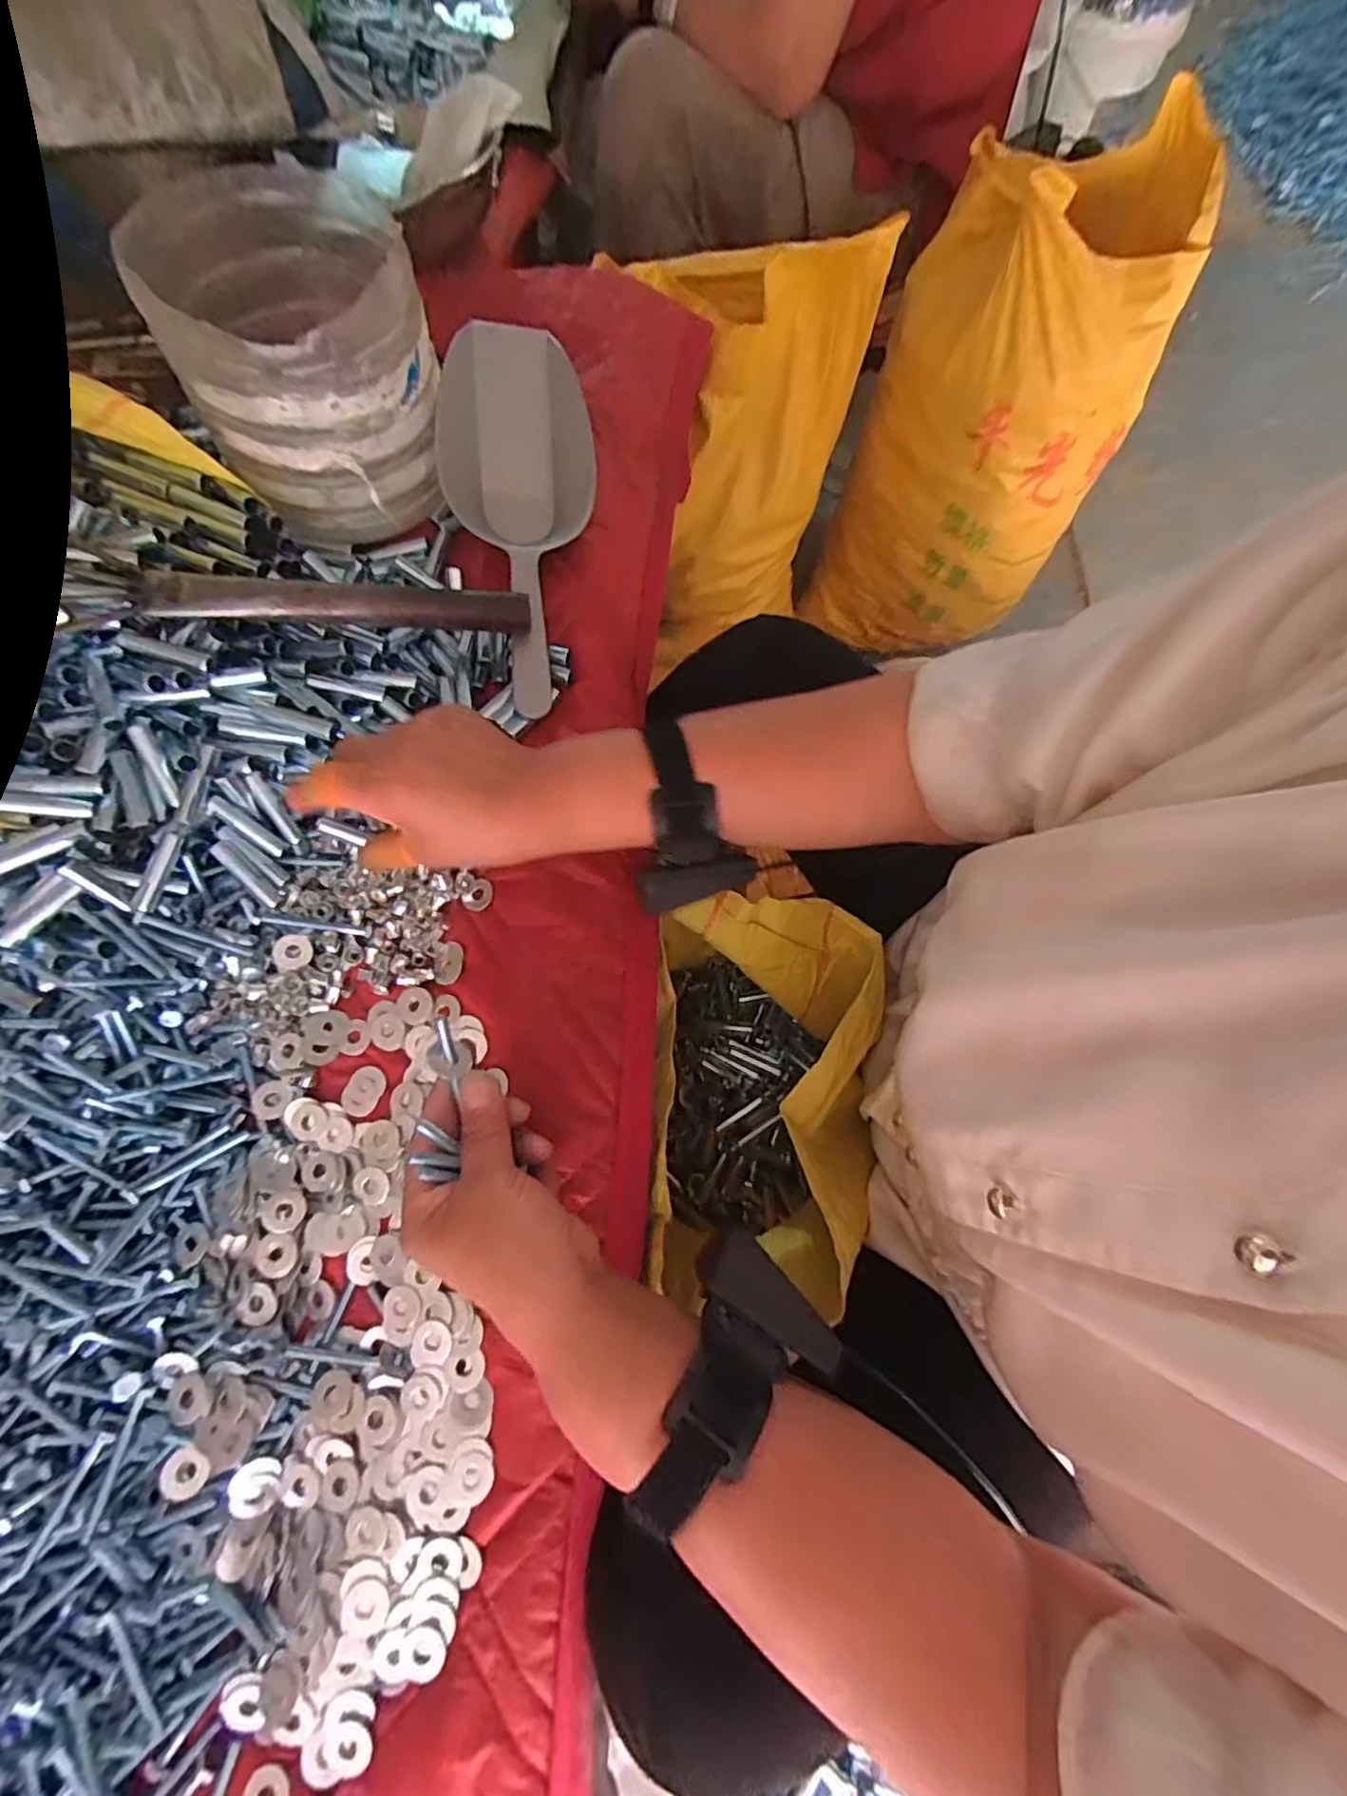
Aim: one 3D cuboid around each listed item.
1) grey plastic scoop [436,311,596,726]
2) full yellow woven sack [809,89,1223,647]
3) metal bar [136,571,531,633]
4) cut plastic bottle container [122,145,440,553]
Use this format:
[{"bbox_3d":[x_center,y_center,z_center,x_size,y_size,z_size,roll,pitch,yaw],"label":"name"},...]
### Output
[{"bbox_3d":[-0.107,-0.275,0.456,0.102,0.037,0.284,-4,86,0],"label":"grey plastic scoop"},{"bbox_3d":[0.364,-0.565,0.795,0.293,0.449,0.255,11,72,4],"label":"full yellow woven sack"},{"bbox_3d":[-0.201,-0.183,0.399,0.215,0.011,0.024,-5,97,-18],"label":"metal bar"},{"bbox_3d":[-0.234,-0.350,0.425,0.147,0.134,0.147,0,72,1],"label":"cut plastic bottle container"}]

